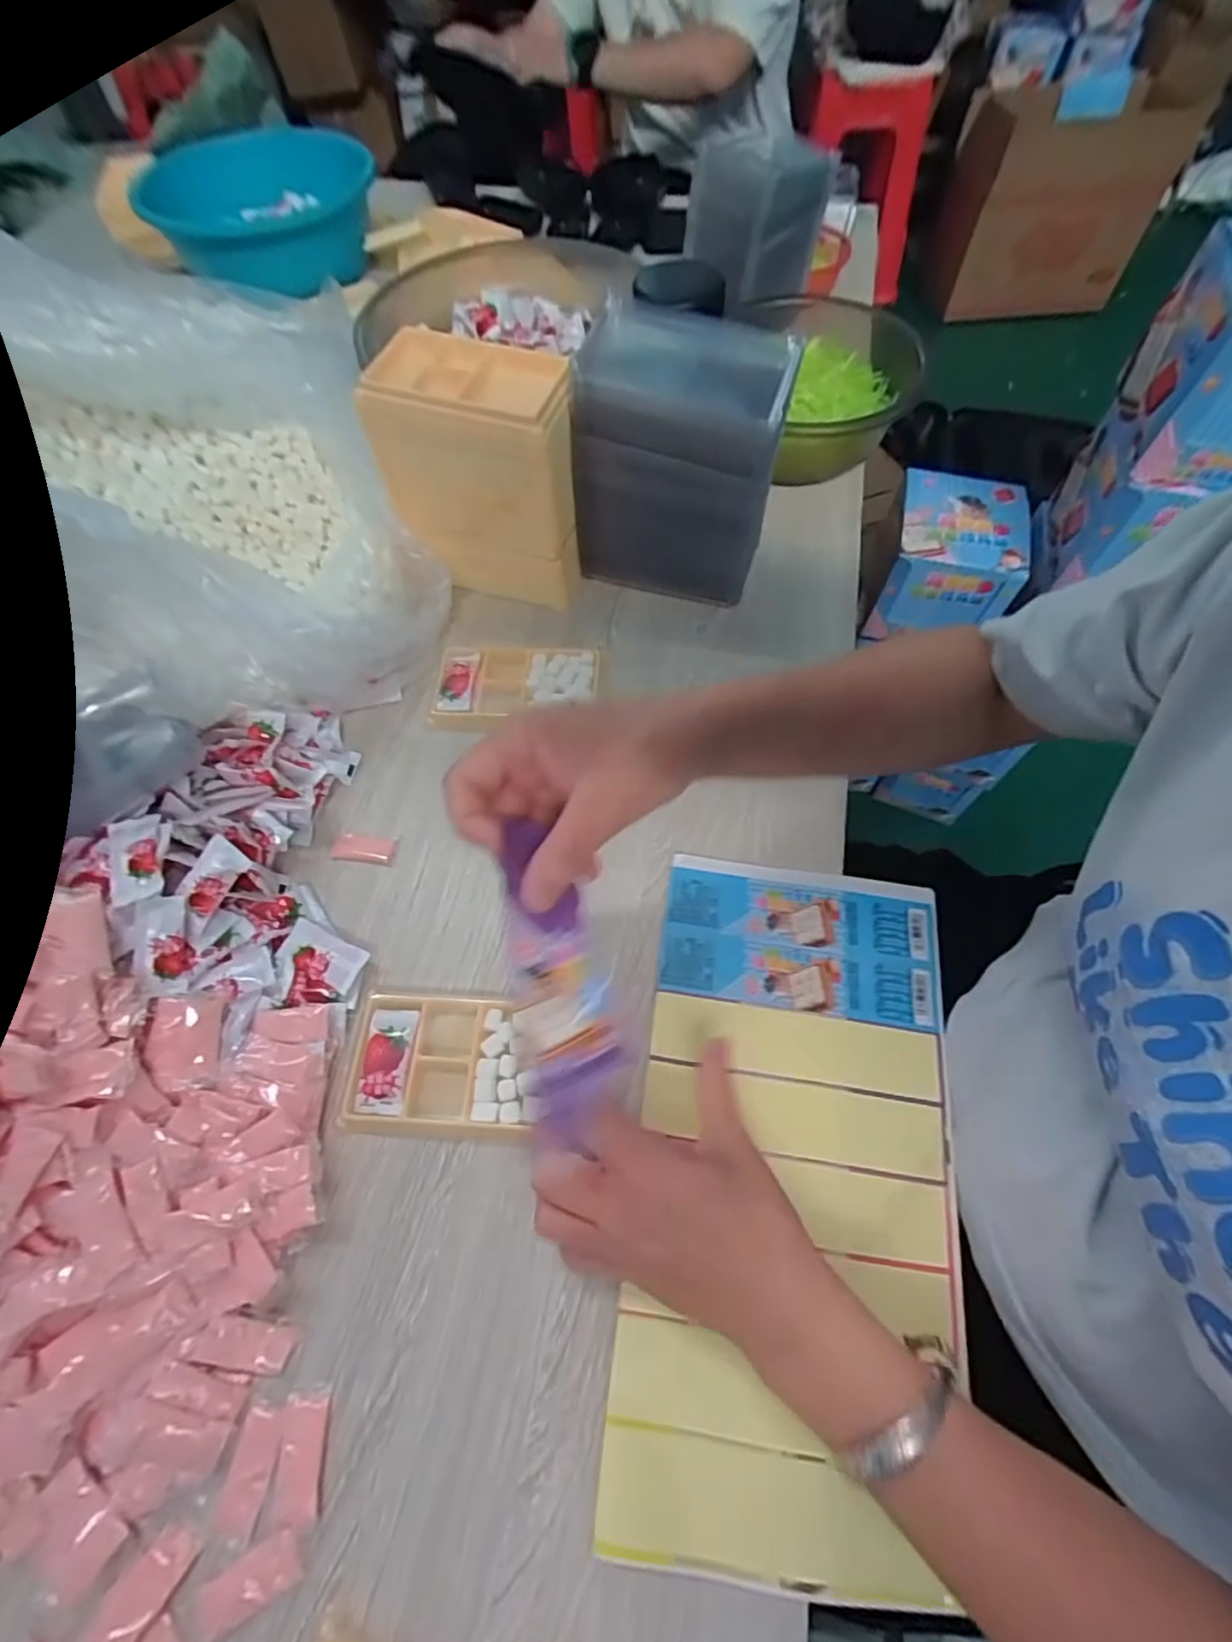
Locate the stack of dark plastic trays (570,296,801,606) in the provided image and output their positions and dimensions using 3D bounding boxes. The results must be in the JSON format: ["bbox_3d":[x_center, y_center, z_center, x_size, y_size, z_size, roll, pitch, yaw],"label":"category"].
[{"bbox_3d":[0.046,-0.275,0.493,0.143,0.170,0.101,13,63,7],"label":"stack of dark plastic trays"}]

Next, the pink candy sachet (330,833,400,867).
[{"bbox_3d":[-0.175,0.019,0.438,0.046,0.004,0.021,9,63,5],"label":"pink candy sachet"}]

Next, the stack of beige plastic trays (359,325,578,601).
[{"bbox_3d":[-0.098,-0.261,0.490,0.137,0.158,0.079,12,63,7],"label":"stack of beige plastic trays"}]

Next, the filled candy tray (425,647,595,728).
[{"bbox_3d":[-0.078,-0.105,0.490,0.125,0.014,0.071,-1,62,0],"label":"filled candy tray"}]

